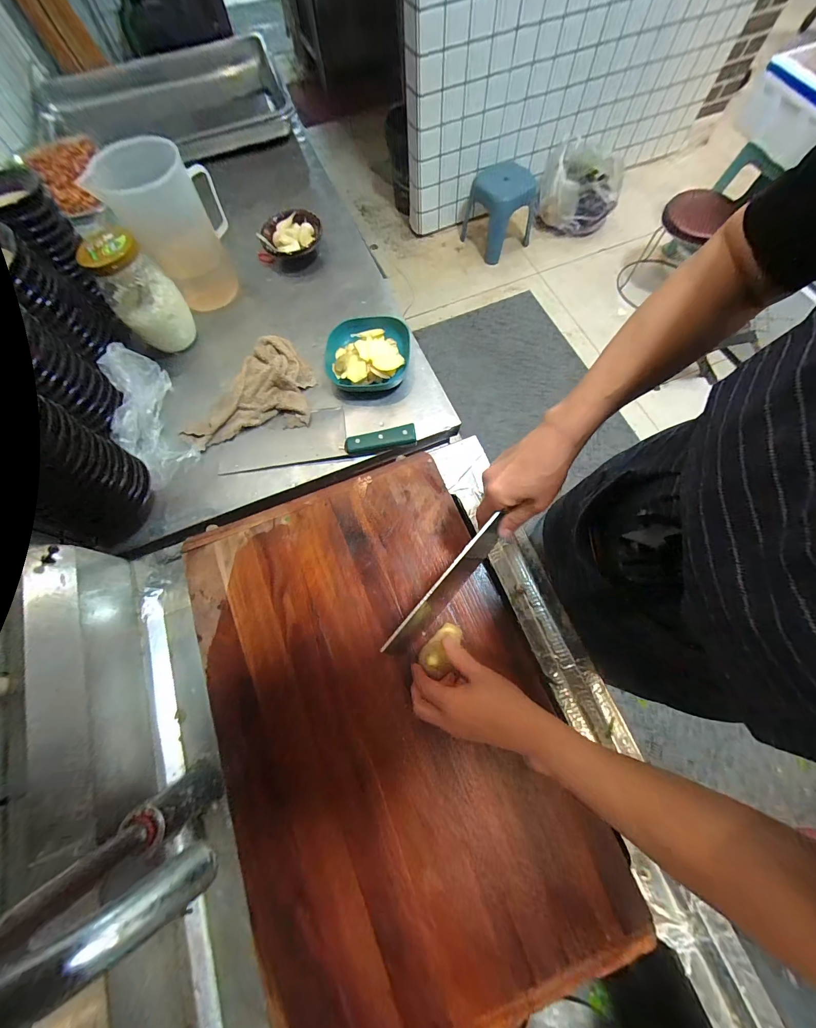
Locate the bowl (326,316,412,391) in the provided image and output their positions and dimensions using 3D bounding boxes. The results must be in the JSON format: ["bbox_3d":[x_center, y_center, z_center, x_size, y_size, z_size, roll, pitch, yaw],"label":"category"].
[{"bbox_3d":[-0.068,-0.267,0.590,0.143,0.042,0.138,-4,71,0],"label":"bowl"}]

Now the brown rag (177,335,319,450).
[{"bbox_3d":[-0.262,-0.206,0.576,0.205,0.031,0.174,-18,71,-4],"label":"brown rag"}]

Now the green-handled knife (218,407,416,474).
[{"bbox_3d":[-0.148,-0.129,0.554,0.304,0.028,0.092,-8,71,-1],"label":"green-handled knife"}]

